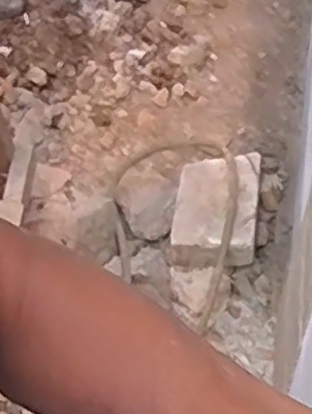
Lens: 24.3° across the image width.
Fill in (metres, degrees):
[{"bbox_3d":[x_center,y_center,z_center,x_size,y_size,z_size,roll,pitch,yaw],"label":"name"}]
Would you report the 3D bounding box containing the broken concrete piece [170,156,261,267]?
[{"bbox_3d":[0.144,-0.007,1.717,0.191,0.095,0.291,6,51,5],"label":"broken concrete piece"}]

